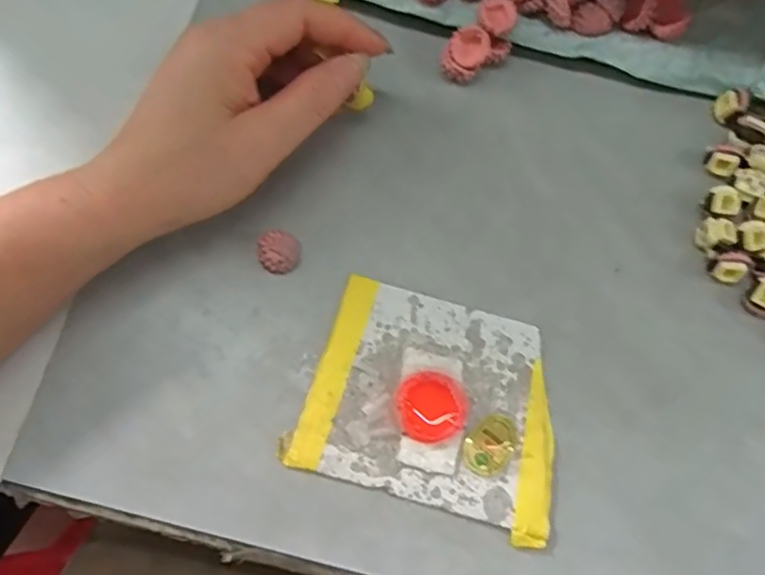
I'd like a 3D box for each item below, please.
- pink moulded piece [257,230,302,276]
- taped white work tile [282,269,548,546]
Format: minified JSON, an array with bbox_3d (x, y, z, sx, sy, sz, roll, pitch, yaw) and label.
[{"bbox_3d":[-0.049,-0.017,0.281,0.019,0.008,0.019,0,73,-1],"label":"pink moulded piece"},{"bbox_3d":[0.024,0.049,0.266,0.110,0.008,0.088,16,73,4],"label":"taped white work tile"}]

